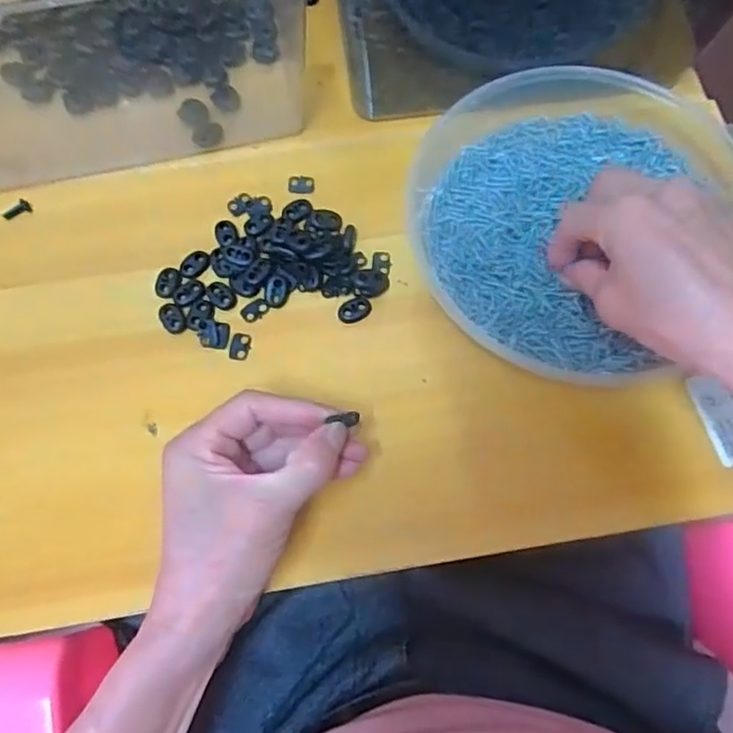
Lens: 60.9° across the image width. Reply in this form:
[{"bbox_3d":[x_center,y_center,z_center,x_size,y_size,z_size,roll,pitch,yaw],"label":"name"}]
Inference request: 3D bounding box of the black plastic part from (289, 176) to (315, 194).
[{"bbox_3d":[-0.046,-0.130,0.443,0.018,0.004,0.014,-1,72,-1],"label":"black plastic part"}]

